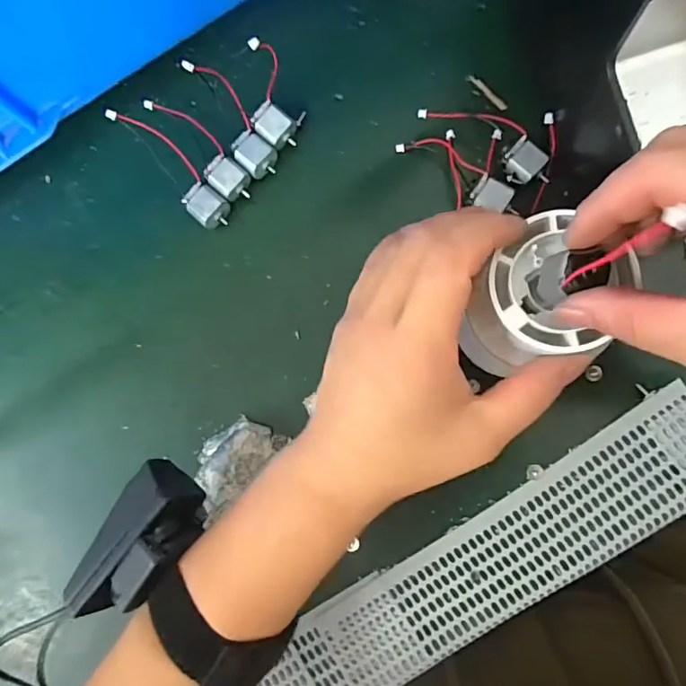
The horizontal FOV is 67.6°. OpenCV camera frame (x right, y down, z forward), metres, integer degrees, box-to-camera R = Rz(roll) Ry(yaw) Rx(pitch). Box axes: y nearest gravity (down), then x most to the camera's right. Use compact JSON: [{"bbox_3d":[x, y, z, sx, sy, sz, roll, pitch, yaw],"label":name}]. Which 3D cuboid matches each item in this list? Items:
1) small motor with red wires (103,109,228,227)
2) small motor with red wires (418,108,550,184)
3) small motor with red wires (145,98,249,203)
[{"bbox_3d":[-0.095,-0.099,0.286,0.020,0.011,0.080,-40,102,2],"label":"small motor with red wires"},{"bbox_3d":[0.077,-0.109,0.275,0.076,0.019,0.022,34,90,8],"label":"small motor with red wires"},{"bbox_3d":[-0.083,-0.113,0.298,0.020,0.018,0.075,-44,82,2],"label":"small motor with red wires"}]

